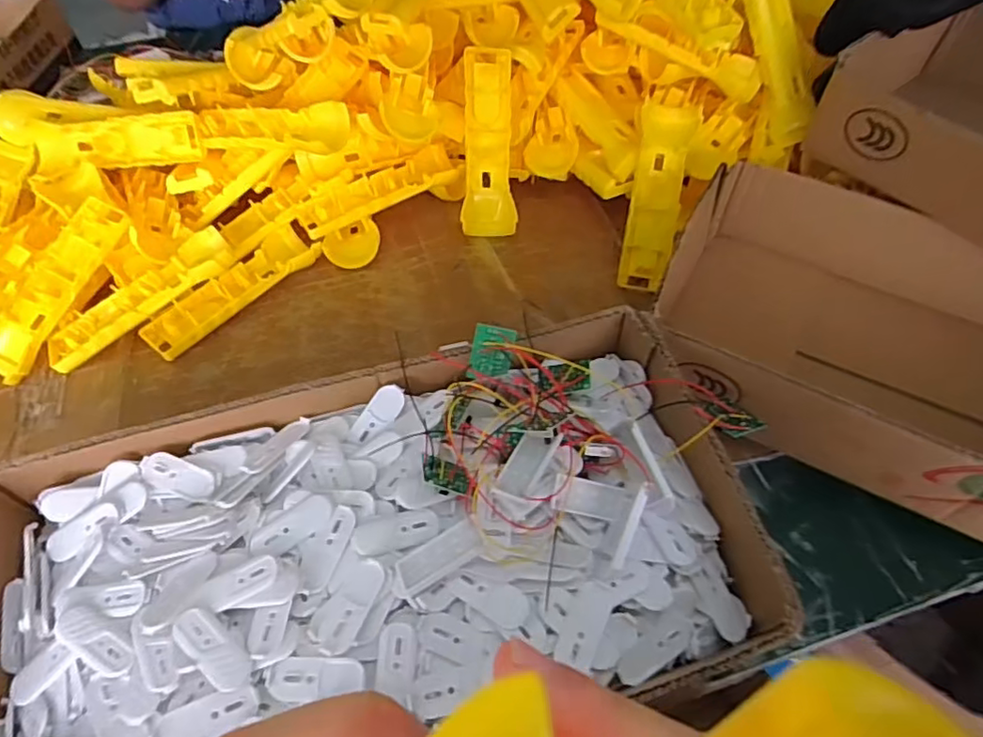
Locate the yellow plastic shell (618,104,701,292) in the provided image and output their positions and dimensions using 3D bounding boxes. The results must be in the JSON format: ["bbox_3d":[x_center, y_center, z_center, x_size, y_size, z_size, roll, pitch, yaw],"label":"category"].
[{"bbox_3d":[0.142,-0.146,0.523,0.044,0.020,0.152,10,96,11],"label":"yellow plastic shell"}]

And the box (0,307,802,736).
[{"bbox_3d":[-0.071,0.106,0.345,0.416,0.081,0.206,-14,52,-8],"label":"box"}]

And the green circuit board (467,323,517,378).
[{"bbox_3d":[0.000,-0.010,0.385,0.027,0.007,0.034,9,87,9],"label":"green circuit board"}]

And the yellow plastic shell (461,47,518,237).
[{"bbox_3d":[-0.002,-0.206,0.559,0.046,0.020,0.164,0,94,3],"label":"yellow plastic shell"}]

